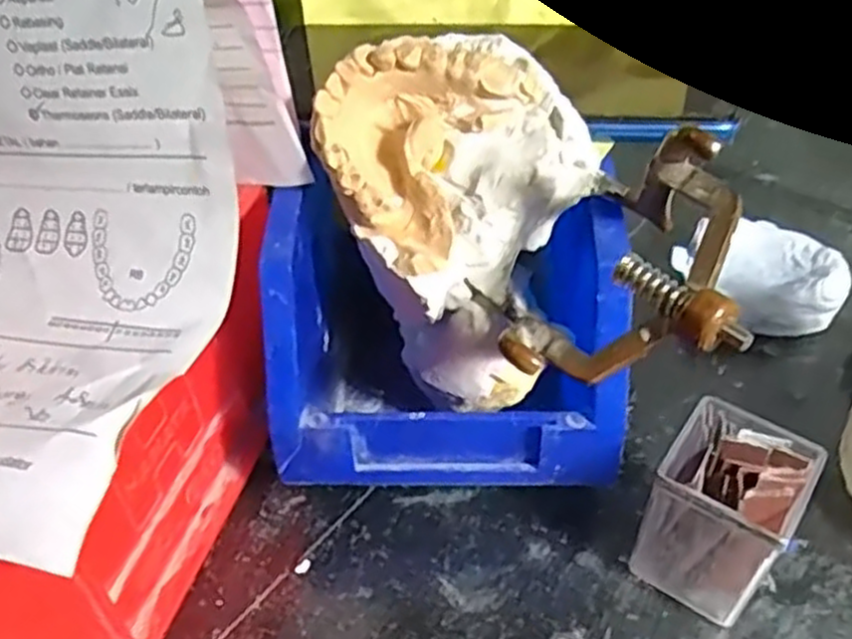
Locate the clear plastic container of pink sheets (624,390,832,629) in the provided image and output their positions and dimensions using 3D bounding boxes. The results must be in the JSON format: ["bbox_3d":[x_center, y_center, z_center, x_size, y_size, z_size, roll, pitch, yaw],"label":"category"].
[{"bbox_3d":[0.081,0.055,0.215,0.035,0.055,0.036,24,50,27],"label":"clear plastic container of pink sheets"}]

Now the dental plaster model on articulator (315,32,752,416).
[{"bbox_3d":[0.032,-0.018,0.216,0.072,0.084,0.126,-32,51,-28],"label":"dental plaster model on articulator"}]

